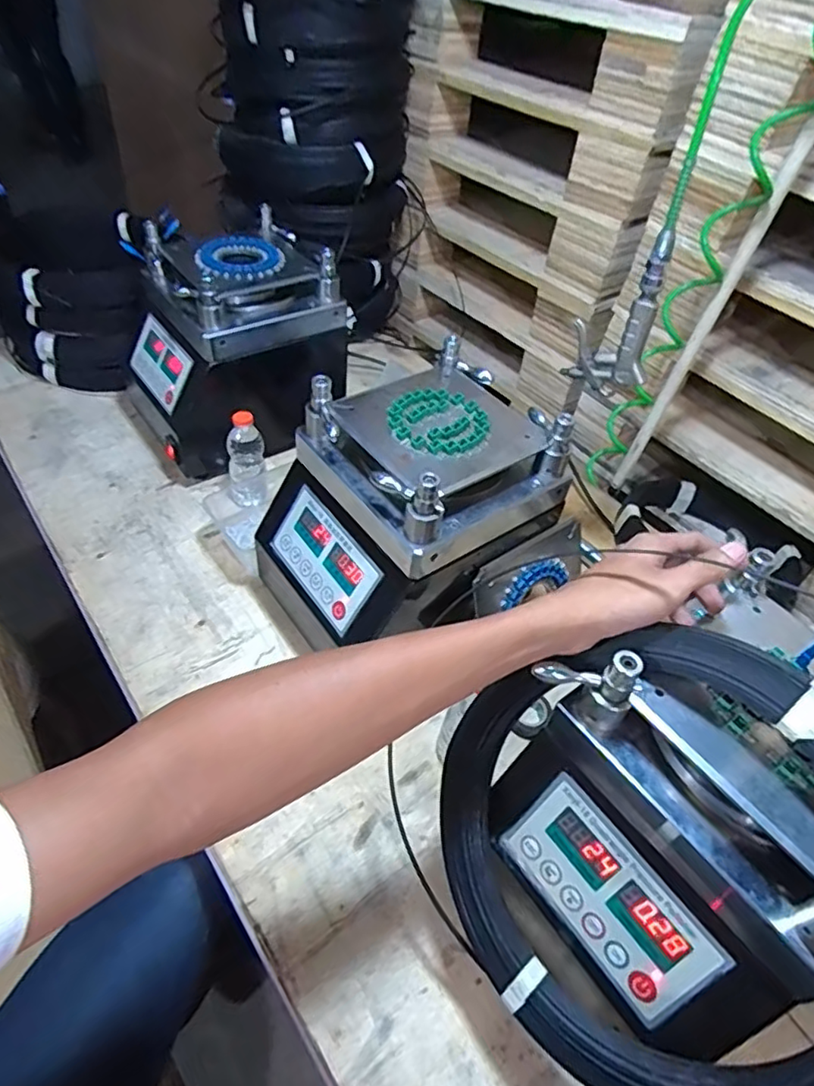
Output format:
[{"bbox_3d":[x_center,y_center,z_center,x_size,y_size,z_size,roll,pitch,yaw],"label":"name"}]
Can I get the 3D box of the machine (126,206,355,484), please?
[{"bbox_3d":[-0.265,-0.299,0.919,0.288,0.273,0.254,-22,53,-24],"label":"machine"}]

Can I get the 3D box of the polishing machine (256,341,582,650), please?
[{"bbox_3d":[-0.001,-0.033,0.681,0.268,0.240,0.215,-26,55,-26],"label":"polishing machine"}]

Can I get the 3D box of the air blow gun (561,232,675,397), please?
[{"bbox_3d":[0.228,-0.240,0.641,0.094,0.172,0.021,37,54,25],"label":"air blow gun"}]

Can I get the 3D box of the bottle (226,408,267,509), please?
[{"bbox_3d":[-0.227,-0.116,0.836,0.051,0.131,0.048,-5,48,-10],"label":"bottle"}]

